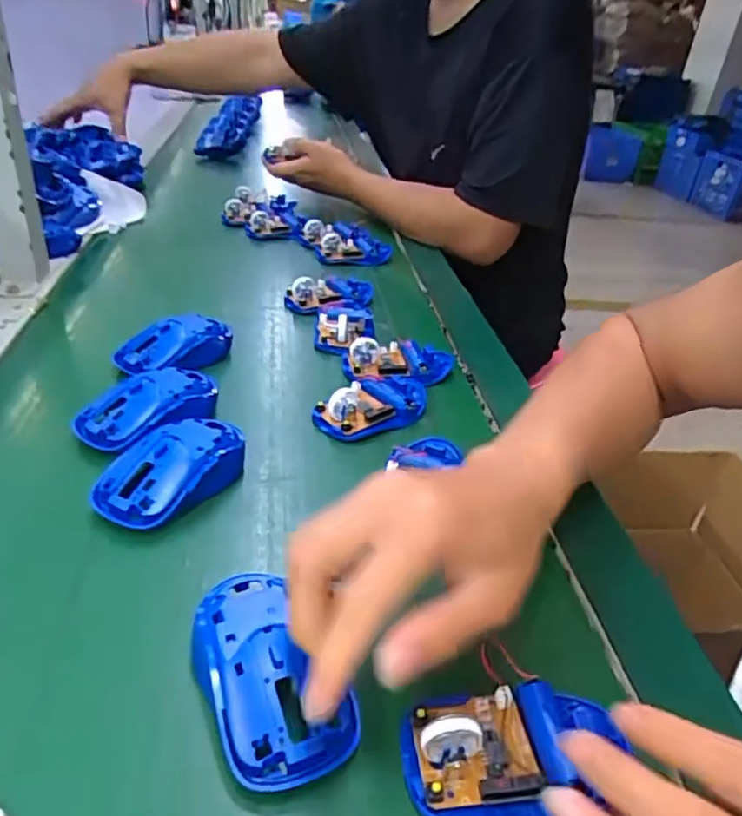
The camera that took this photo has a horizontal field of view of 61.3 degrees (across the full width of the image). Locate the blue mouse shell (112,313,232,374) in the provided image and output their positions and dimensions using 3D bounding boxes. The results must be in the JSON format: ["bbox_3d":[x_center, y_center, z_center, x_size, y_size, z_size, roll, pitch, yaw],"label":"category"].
[{"bbox_3d":[-0.171,-0.057,0.556,0.103,0.038,0.041,-18,41,-33],"label":"blue mouse shell"}]

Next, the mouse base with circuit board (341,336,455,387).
[{"bbox_3d":[0.026,-0.046,0.575,0.101,0.032,0.056,4,34,-5],"label":"mouse base with circuit board"}]

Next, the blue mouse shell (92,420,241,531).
[{"bbox_3d":[-0.127,0.039,0.409,0.055,0.032,0.102,28,39,28],"label":"blue mouse shell"}]

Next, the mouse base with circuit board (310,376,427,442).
[{"bbox_3d":[0.004,-0.008,0.505,0.104,0.030,0.050,-20,42,-35],"label":"mouse base with circuit board"}]

